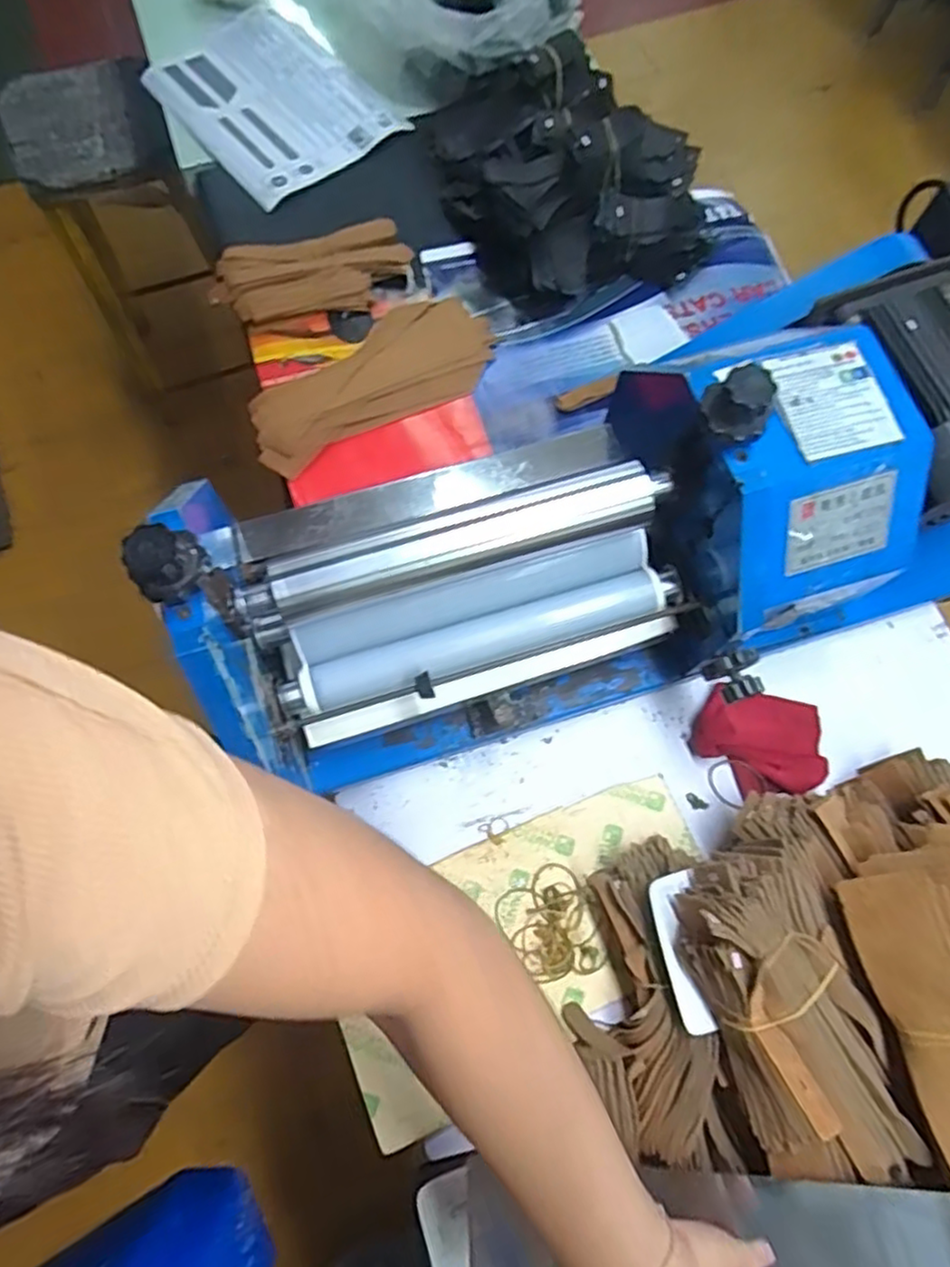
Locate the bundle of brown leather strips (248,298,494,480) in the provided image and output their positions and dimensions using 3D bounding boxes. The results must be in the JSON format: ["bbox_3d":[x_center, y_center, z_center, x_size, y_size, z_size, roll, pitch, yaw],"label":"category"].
[{"bbox_3d":[-0.104,-0.260,0.696,0.261,0.025,0.114,-31,75,-9],"label":"bundle of brown leather strips"}]

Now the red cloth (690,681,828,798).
[{"bbox_3d":[0.248,0.092,0.588,0.114,0.032,0.087,11,73,3],"label":"red cloth"}]

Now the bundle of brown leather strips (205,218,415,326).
[{"bbox_3d":[-0.176,-0.382,0.731,0.209,0.032,0.088,-9,73,-3],"label":"bundle of brown leather strips"}]

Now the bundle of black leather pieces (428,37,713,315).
[{"bbox_3d":[0.087,-0.512,0.738,0.230,0.103,0.339,-22,74,-7],"label":"bundle of black leather pieces"}]

